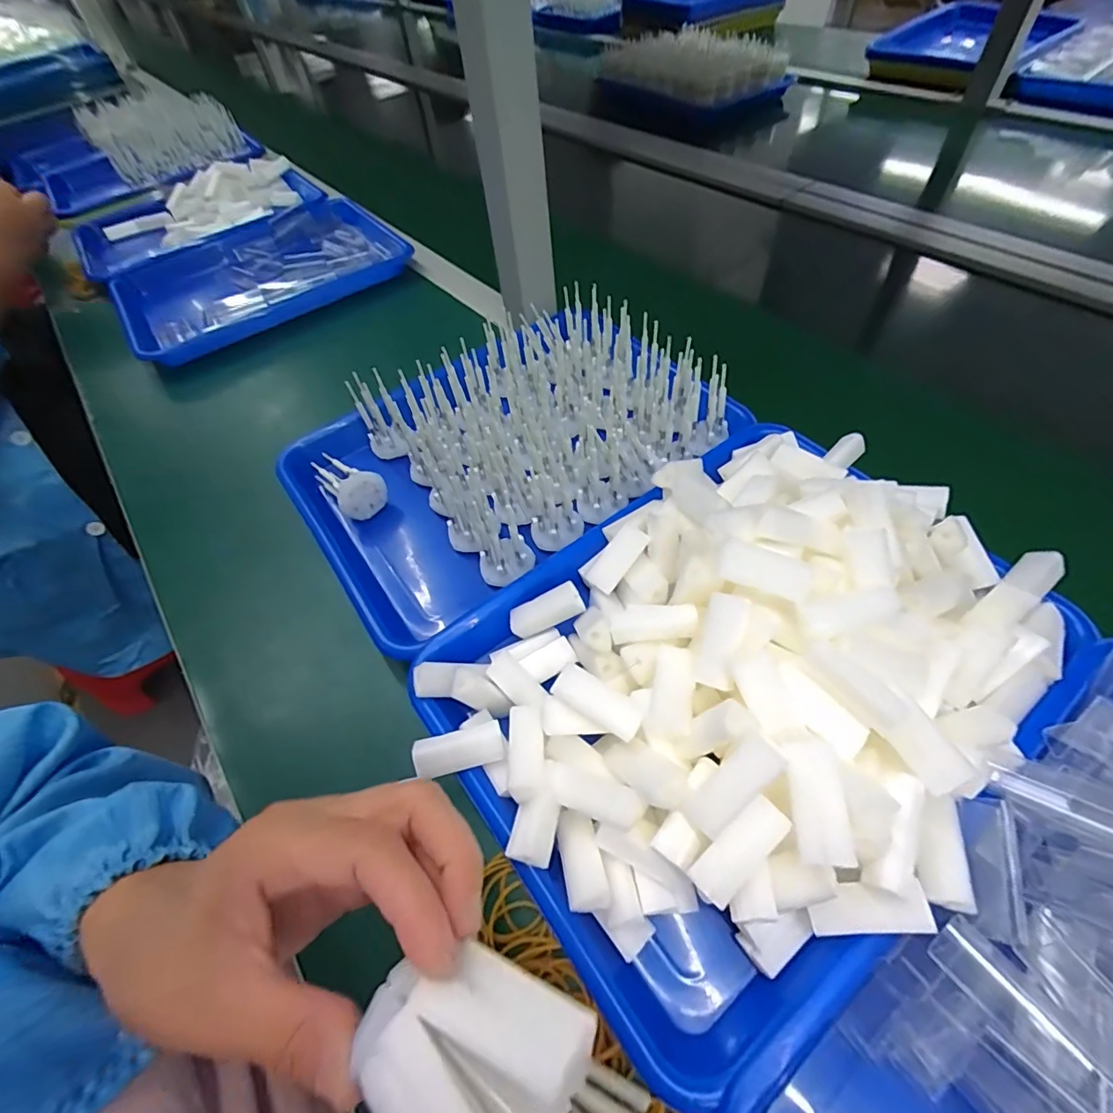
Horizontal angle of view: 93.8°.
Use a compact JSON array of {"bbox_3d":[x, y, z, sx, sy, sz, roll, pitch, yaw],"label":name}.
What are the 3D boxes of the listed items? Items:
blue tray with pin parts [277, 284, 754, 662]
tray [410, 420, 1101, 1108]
[{"bbox_3d":[-0.038,-0.090,0.414,0.320,0.069,0.234,-32,58,-17],"label":"blue tray with pin parts"},{"bbox_3d":[0.104,0.050,0.280,0.331,0.090,0.244,-32,58,-16],"label":"tray"}]

